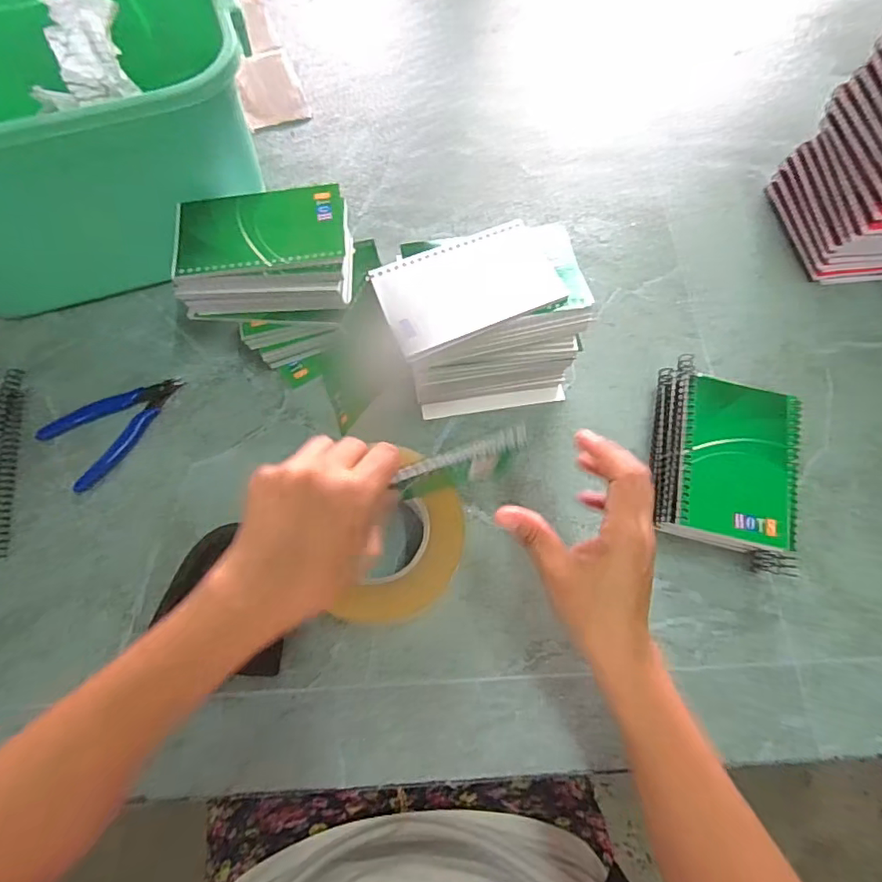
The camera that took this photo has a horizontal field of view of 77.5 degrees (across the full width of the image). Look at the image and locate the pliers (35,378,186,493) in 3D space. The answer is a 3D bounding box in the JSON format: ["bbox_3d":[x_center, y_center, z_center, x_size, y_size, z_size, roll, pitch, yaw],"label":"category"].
[{"bbox_3d":[-0.289,-0.021,0.485,0.071,0.012,0.119,37,72,13],"label":"pliers"}]

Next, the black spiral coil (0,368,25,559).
[{"bbox_3d":[-0.375,0.012,0.473,0.016,0.008,0.177,-11,69,-5],"label":"black spiral coil"}]

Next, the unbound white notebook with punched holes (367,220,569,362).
[{"bbox_3d":[0.019,-0.114,0.401,0.126,0.004,0.082,-23,70,-10],"label":"unbound white notebook with punched holes"}]

